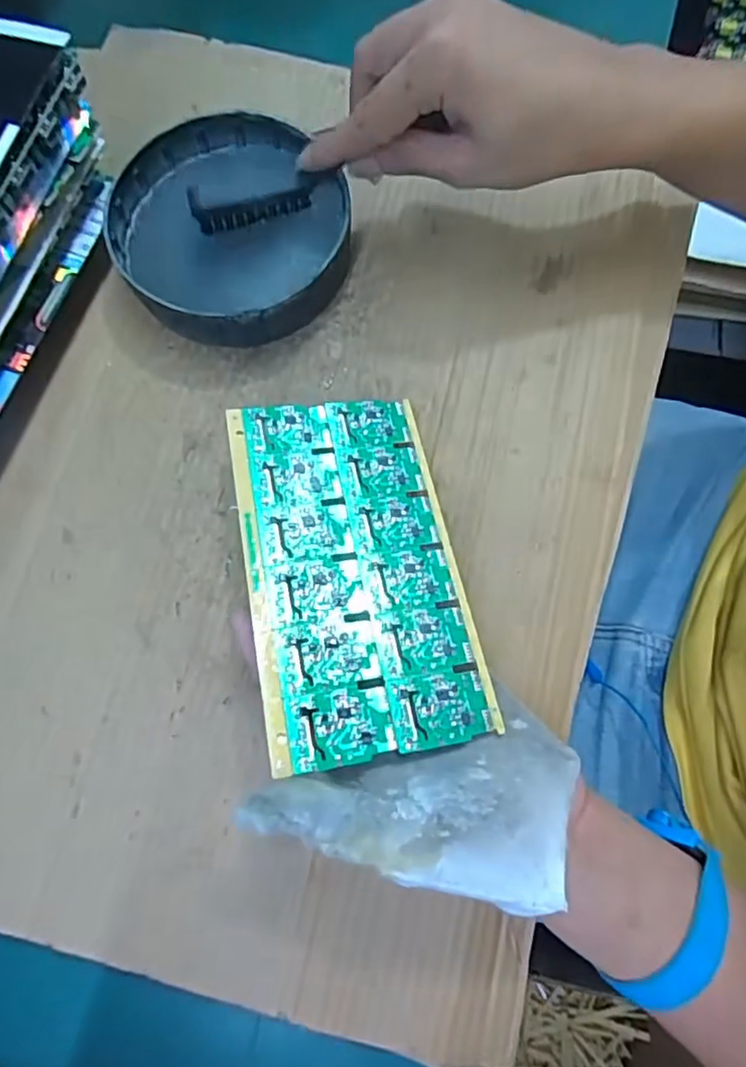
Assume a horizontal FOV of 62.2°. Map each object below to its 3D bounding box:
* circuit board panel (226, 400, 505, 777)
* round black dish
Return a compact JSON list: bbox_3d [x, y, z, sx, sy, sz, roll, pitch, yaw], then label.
[{"bbox_3d":[-0.009,0.011,0.286,0.096,0.004,0.174,-6,63,-13],"label":"circuit board panel"},{"bbox_3d":[-0.080,-0.174,0.353,0.126,0.041,0.130,-1,75,2],"label":"round black dish"}]

